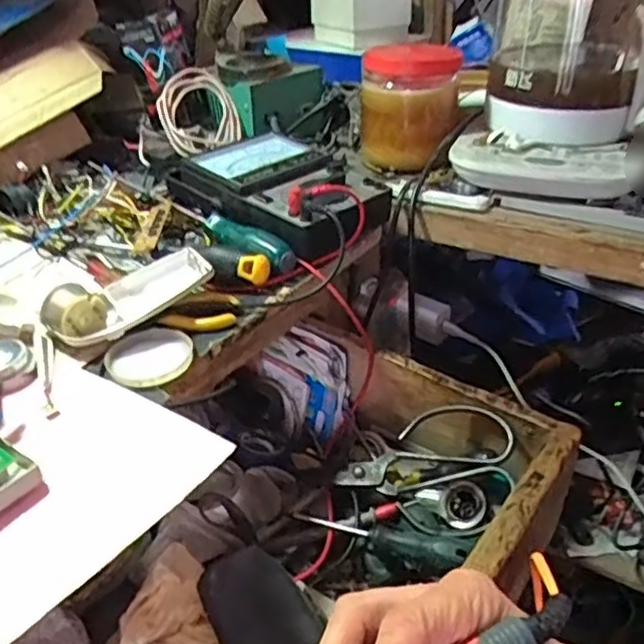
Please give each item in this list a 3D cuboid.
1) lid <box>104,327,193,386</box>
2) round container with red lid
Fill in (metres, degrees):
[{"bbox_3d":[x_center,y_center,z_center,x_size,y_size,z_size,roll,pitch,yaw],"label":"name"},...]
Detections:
[{"bbox_3d":[-0.115,0.022,0.445,0.052,0.004,0.057,-2,33,1],"label":"lid"},{"bbox_3d":[0.086,-0.212,0.644,0.093,0.104,0.077,3,35,5],"label":"round container with red lid"}]

